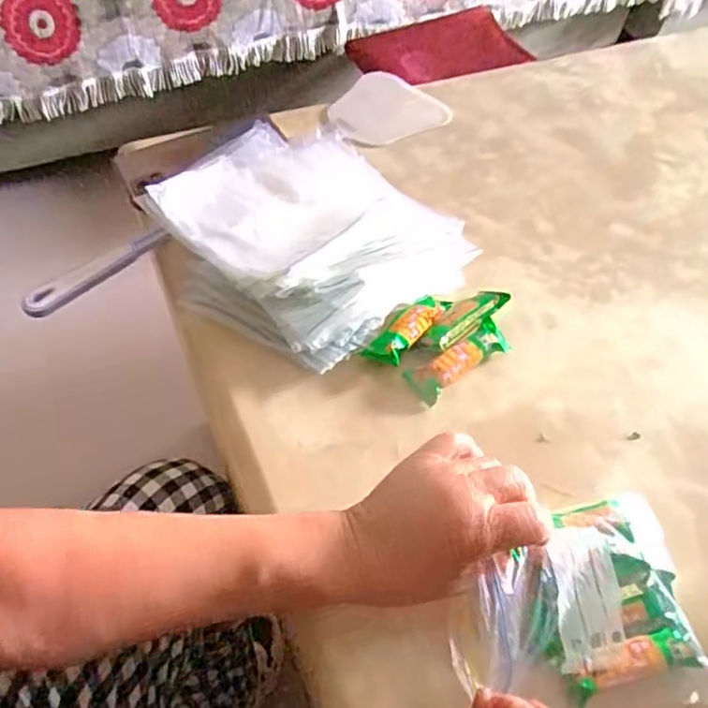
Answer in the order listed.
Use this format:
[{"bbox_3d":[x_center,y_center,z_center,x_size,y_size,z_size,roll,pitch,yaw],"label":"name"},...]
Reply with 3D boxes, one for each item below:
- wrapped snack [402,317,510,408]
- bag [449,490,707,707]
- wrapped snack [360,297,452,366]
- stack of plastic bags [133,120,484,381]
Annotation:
[{"bbox_3d":[0.082,0.005,0.481,0.086,0.024,0.028,-30,62,-22],"label":"wrapped snack"},{"bbox_3d":[0.132,0.144,0.365,0.151,0.043,0.117,-5,55,-7],"label":"bag"},{"bbox_3d":[0.044,-0.019,0.495,0.081,0.019,0.025,-38,65,-26],"label":"wrapped snack"},{"bbox_3d":[-0.041,-0.098,0.523,0.222,0.060,0.202,40,61,22],"label":"stack of plastic bags"}]

